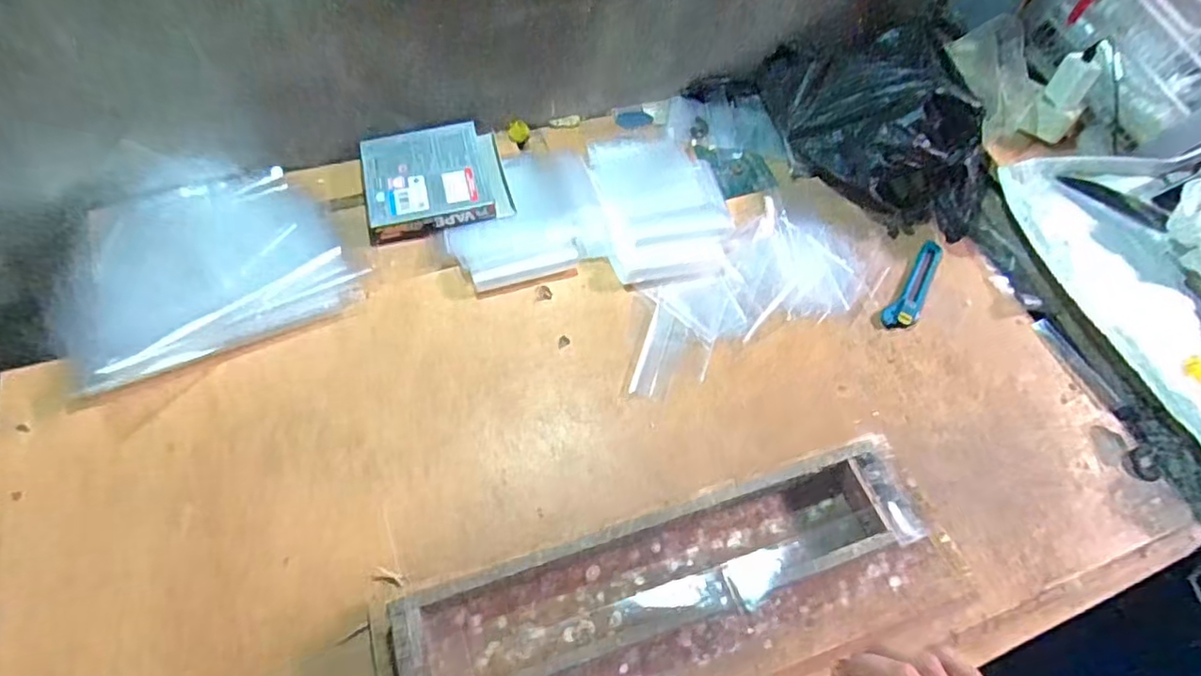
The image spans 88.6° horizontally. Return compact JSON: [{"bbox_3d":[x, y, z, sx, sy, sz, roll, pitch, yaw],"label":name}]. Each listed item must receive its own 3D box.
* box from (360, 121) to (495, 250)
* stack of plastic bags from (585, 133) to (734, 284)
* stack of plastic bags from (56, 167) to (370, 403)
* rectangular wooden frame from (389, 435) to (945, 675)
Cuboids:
[{"bbox_3d":[-0.204,-0.186,0.722,0.139,0.026,0.145,-12,61,-11],"label":"box"},{"bbox_3d":[0.071,-0.170,0.736,0.157,0.031,0.227,-9,61,-10],"label":"stack of plastic bags"},{"bbox_3d":[-0.421,-0.083,0.638,0.266,0.045,0.241,-27,65,-18],"label":"stack of plastic bags"},{"bbox_3d":[0.075,0.206,0.503,0.462,0.056,0.129,-15,62,-13],"label":"rectangular wooden frame"}]

